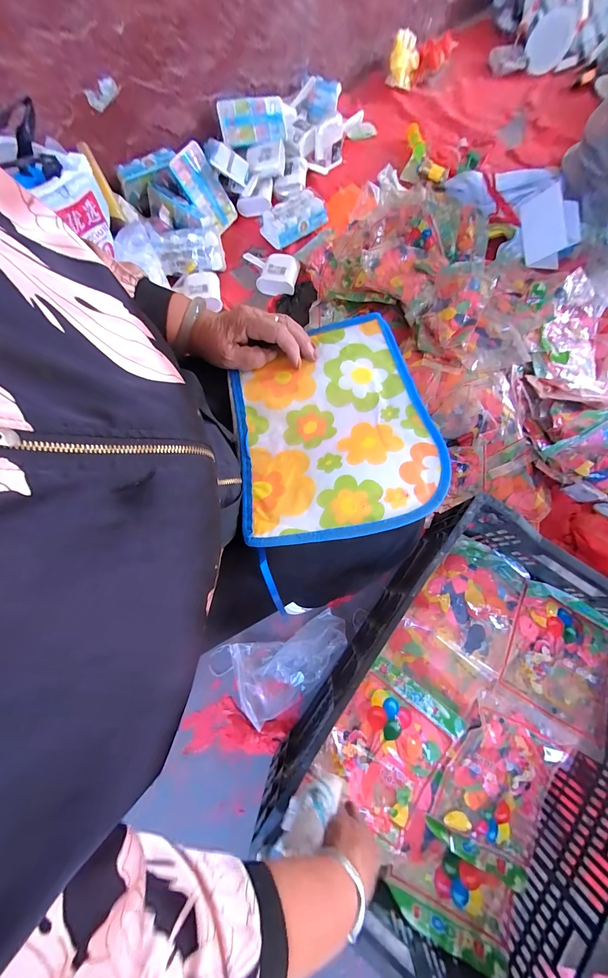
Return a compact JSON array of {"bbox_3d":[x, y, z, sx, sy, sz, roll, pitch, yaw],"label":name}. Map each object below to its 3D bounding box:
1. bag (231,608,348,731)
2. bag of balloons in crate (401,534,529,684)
[{"bbox_3d":[-0.018,0.354,0.661,0.238,0.039,0.150,-19,75,-4],"label":"bag"},{"bbox_3d":[0.305,0.199,0.602,0.163,0.040,0.203,32,78,10],"label":"bag of balloons in crate"}]

